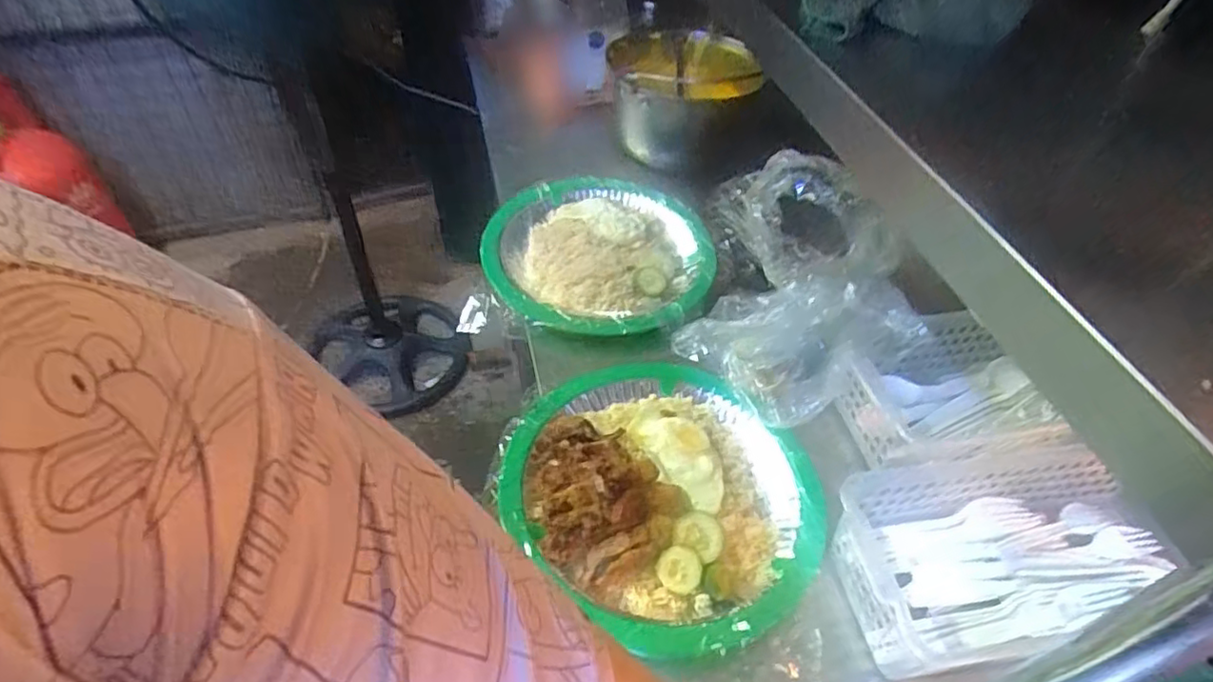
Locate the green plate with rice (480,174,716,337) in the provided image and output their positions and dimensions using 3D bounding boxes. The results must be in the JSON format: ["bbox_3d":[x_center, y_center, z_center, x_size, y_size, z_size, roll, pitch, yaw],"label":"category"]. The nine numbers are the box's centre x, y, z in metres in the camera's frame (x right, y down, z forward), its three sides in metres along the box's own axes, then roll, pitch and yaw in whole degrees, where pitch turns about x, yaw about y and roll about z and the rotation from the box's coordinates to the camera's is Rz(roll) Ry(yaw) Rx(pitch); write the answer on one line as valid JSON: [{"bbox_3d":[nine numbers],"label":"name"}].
[{"bbox_3d":[-0.005,-0.108,0.726,0.243,0.031,0.252,3,47,-4],"label":"green plate with rice"}]

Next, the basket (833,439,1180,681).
[{"bbox_3d":[0.296,0.150,0.462,0.258,0.066,0.130,-7,48,-13],"label":"basket"}]

